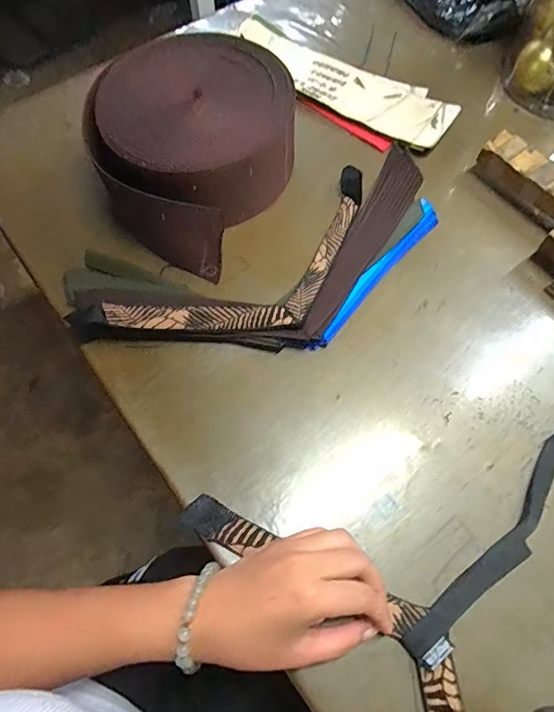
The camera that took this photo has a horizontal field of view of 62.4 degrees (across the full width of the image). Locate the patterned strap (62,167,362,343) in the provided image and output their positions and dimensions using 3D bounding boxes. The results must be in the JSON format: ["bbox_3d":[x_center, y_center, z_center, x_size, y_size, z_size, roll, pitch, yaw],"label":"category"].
[{"bbox_3d":[-0.018,-0.069,0.427,0.318,0.027,0.115,-34,69,-15],"label":"patterned strap"}]

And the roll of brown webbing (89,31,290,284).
[{"bbox_3d":[-0.086,-0.216,0.462,0.183,0.082,0.209,28,68,13],"label":"roll of brown webbing"}]

